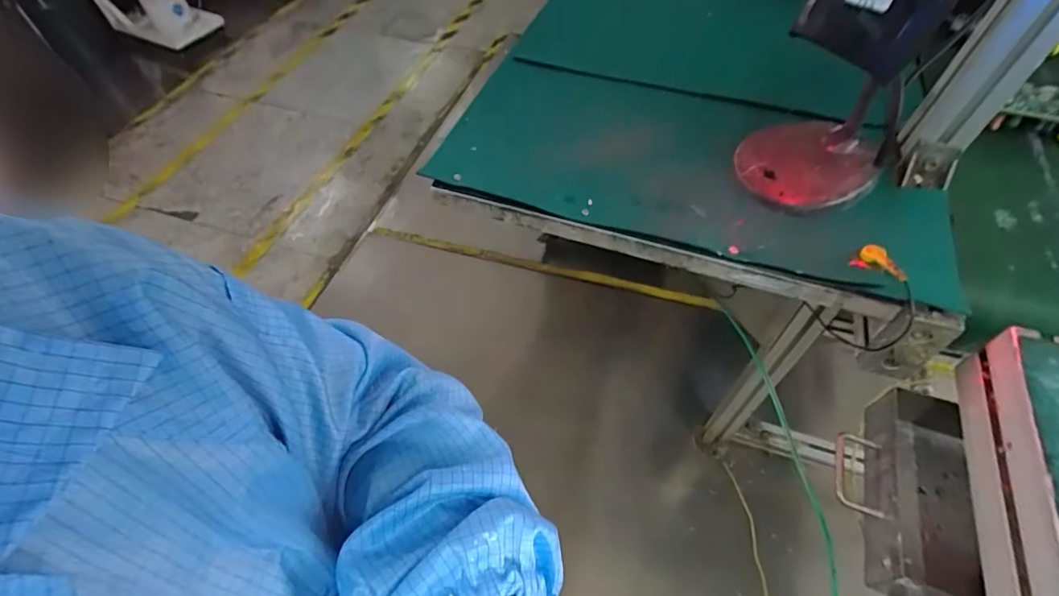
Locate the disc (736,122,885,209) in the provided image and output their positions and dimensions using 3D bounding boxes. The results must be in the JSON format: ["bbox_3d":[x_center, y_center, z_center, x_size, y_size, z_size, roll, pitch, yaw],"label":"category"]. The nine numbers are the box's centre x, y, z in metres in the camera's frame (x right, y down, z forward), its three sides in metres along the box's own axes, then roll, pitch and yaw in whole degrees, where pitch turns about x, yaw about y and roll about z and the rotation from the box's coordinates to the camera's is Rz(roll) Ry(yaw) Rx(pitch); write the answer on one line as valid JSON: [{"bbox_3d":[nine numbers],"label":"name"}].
[{"bbox_3d":[0.254,-0.125,0.466,0.122,0.011,0.103,-36,61,-18],"label":"disc"}]

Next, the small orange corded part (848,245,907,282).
[{"bbox_3d":[0.274,-0.025,0.394,0.017,0.018,0.038,-28,58,-17],"label":"small orange corded part"}]

